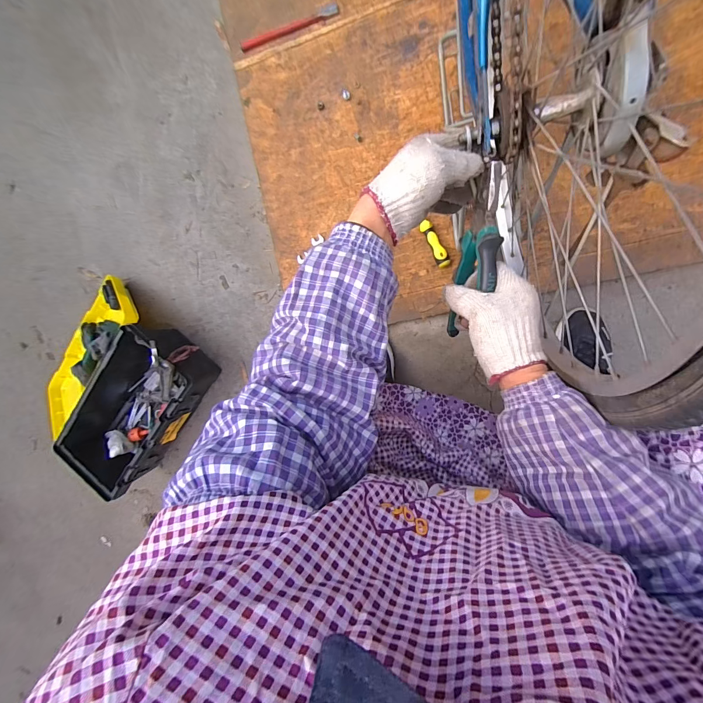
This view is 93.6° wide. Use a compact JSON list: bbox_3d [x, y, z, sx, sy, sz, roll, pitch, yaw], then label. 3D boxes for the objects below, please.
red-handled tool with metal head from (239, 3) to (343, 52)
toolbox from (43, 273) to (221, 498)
[{"bbox_3d":[-0.143,-0.731,0.747,0.238,0.009,0.026,-9,86,14],"label":"red-handled tool with metal head"},{"bbox_3d":[-0.637,0.088,0.918,0.463,0.207,0.469,33,102,14],"label":"toolbox"}]

